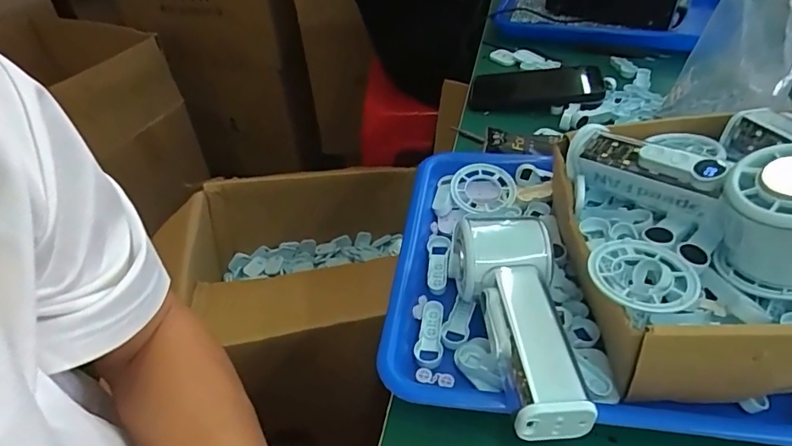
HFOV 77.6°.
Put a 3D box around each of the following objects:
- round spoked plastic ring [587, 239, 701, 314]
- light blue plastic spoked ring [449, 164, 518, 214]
[{"bbox_3d":[0.140,0.031,0.282,0.056,0.012,0.052,-2,42,2],"label":"round spoked plastic ring"},{"bbox_3d":[0.078,-0.029,0.445,0.058,0.010,0.052,7,64,9],"label":"light blue plastic spoked ring"}]

